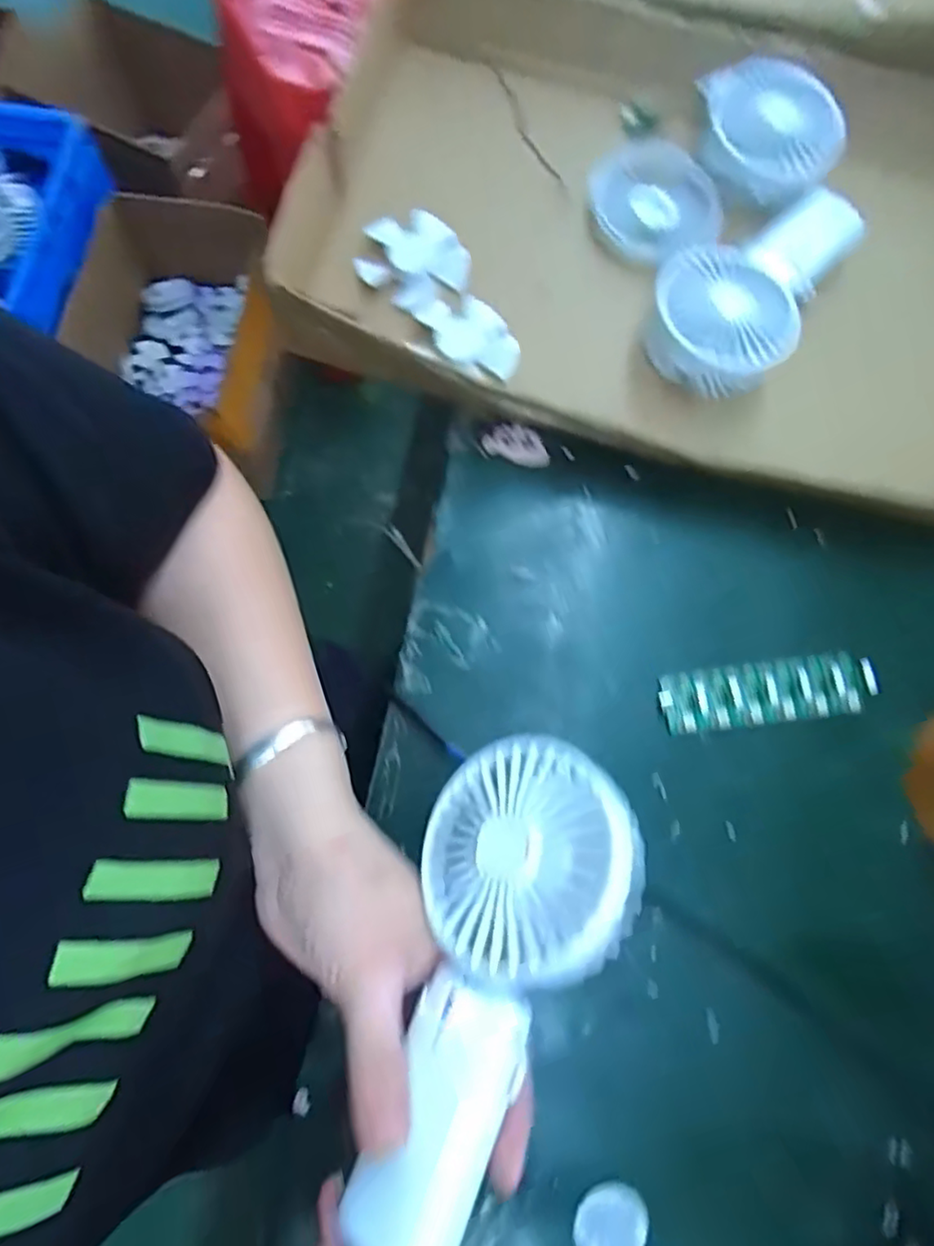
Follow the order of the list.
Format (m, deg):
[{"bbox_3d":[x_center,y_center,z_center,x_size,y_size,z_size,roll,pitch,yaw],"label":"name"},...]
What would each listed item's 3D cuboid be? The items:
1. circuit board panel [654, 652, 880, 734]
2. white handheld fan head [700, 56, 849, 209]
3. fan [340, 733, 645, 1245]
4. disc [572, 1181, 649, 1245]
[{"bbox_3d":[0.174,0.041,0.372,0.118,0.011,0.036,-7,83,2],"label":"circuit board panel"},{"bbox_3d":[0.208,-0.346,0.451,0.100,0.038,0.100,0,76,-2],"label":"white handheld fan head"},{"bbox_3d":[0.010,0.138,0.256,0.088,0.042,0.182,20,81,43],"label":"fan"},{"bbox_3d":[0.070,0.294,0.310,0.037,0.004,0.034,0,76,0],"label":"disc"}]

